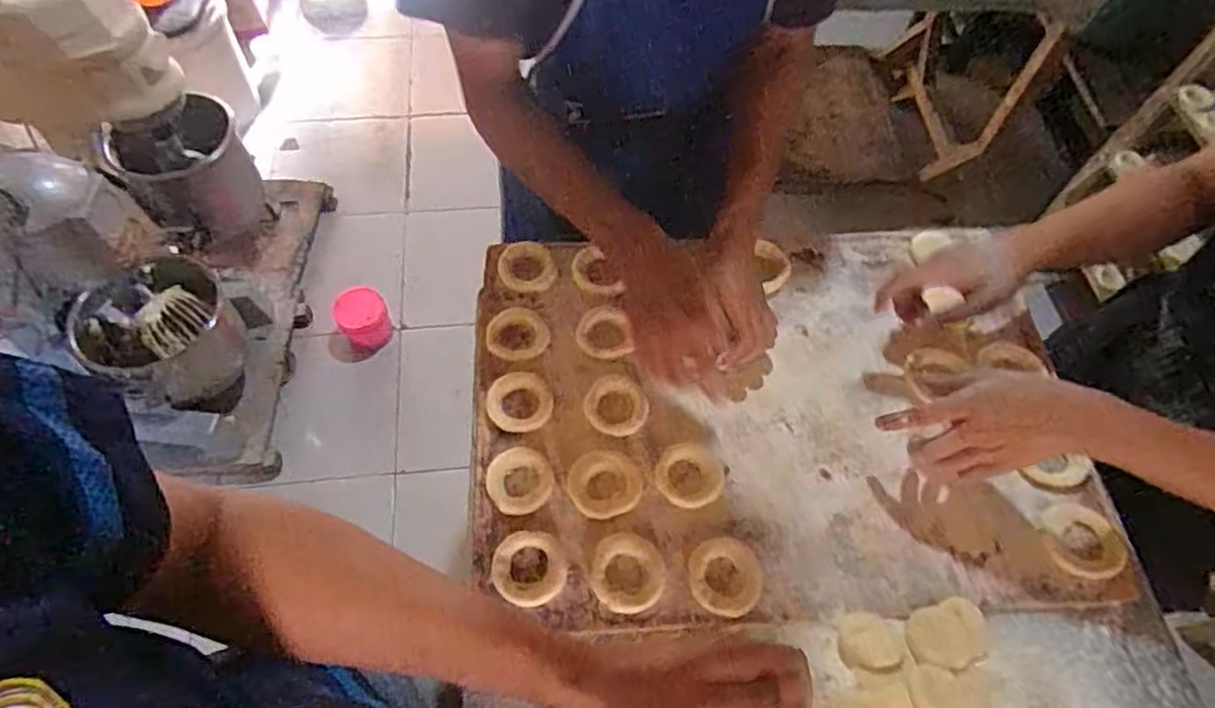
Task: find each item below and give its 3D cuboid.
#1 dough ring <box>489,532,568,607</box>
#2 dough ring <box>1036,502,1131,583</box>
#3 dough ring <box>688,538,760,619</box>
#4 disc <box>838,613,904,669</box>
[{"bbox_3d":[-0.070,0.191,0.609,0.064,0.010,0.064,0,62,0],"label":"dough ring"},{"bbox_3d":[0.449,0.176,0.643,0.072,0.009,0.071,0,62,0],"label":"dough ring"},{"bbox_3d":[0.107,0.201,0.618,0.069,0.018,0.067,0,62,0],"label":"dough ring"},{"bbox_3d":[0.226,0.248,0.591,0.052,0.011,0.045,-13,63,-7],"label":"disc"}]

